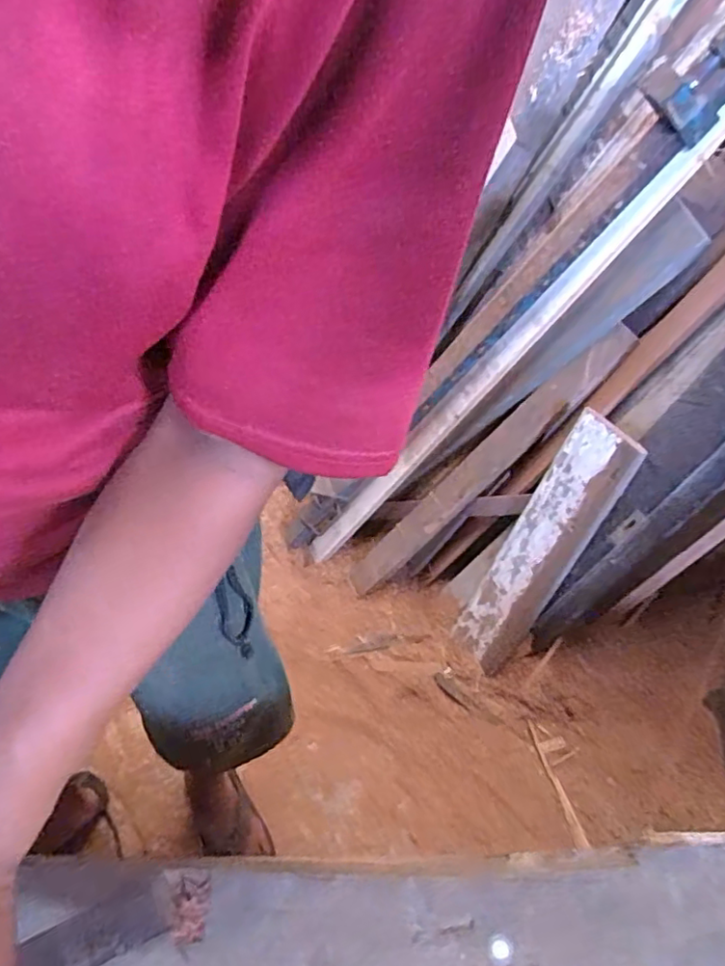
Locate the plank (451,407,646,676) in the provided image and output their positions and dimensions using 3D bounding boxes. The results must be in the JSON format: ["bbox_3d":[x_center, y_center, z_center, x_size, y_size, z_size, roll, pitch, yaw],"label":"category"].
[{"bbox_3d":[0.334,0.136,1.185,0.144,0.552,0.047,38,34,25],"label":"plank"}]

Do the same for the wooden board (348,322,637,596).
[{"bbox_3d":[0.240,-0.020,1.298,0.048,0.780,0.093,18,35,-42],"label":"wooden board"}]

